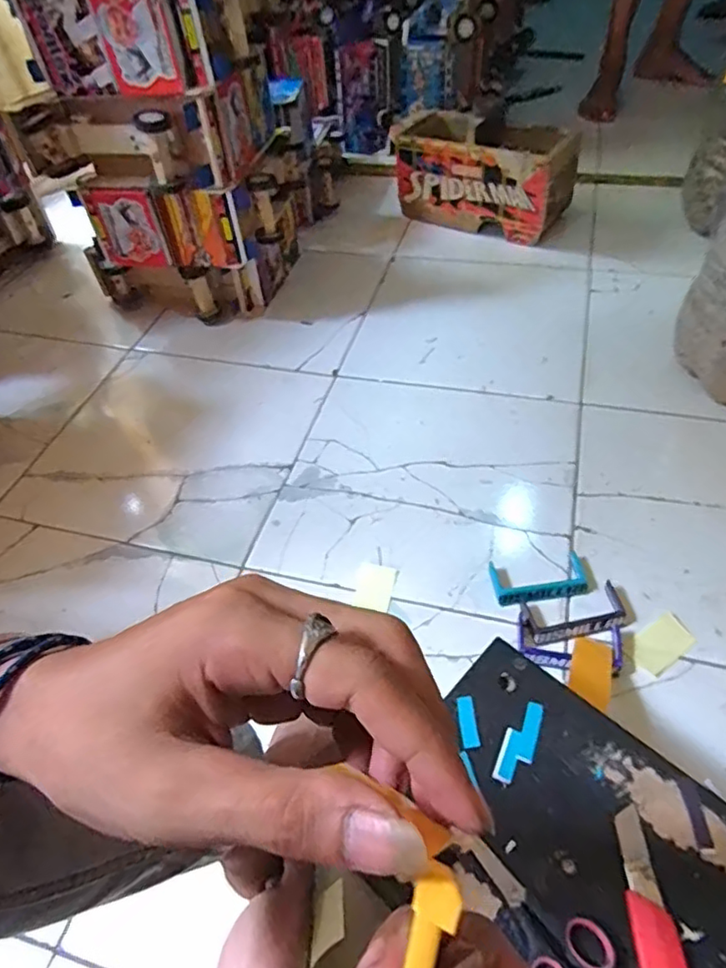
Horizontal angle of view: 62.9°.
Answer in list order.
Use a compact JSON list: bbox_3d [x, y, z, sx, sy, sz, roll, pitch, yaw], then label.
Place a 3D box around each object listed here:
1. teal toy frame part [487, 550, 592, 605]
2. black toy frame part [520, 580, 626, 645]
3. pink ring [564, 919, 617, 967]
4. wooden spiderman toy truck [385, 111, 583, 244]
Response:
[{"bbox_3d":[0.212,0.114,0.716,0.110,0.007,0.060,-6,49,0],"label":"teal toy frame part"},{"bbox_3d":[0.242,0.148,0.678,0.117,0.016,0.054,-11,49,-5],"label":"black toy frame part"},{"bbox_3d":[0.147,0.299,0.385,0.033,0.006,0.025,29,57,26],"label":"pink ring"},{"bbox_3d":[0.246,-0.650,1.249,0.372,0.193,0.164,19,53,20],"label":"wooden spiderman toy truck"}]

